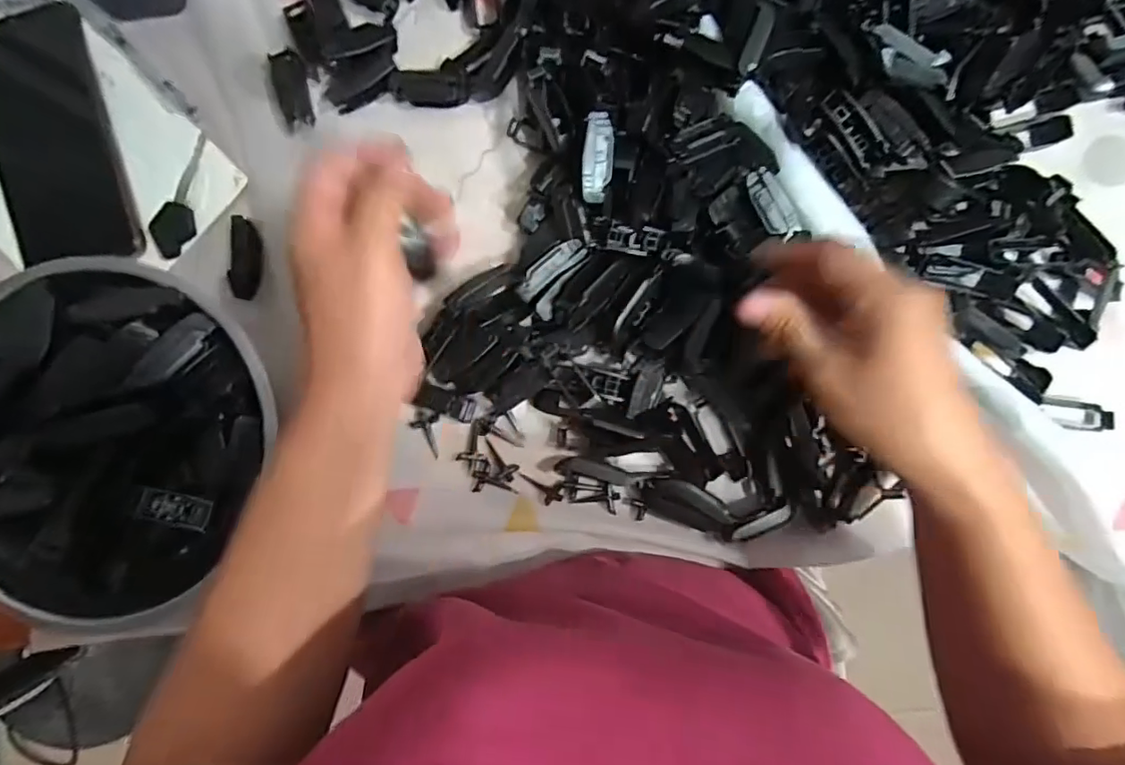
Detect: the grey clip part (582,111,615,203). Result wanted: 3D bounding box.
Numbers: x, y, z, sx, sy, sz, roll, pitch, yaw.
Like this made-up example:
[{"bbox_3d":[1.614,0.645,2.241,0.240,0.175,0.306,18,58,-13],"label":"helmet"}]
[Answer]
[{"bbox_3d":[0.021,-0.131,0.322,0.018,0.004,0.048,4,115,2],"label":"grey clip part"}]

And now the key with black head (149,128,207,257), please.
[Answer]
[{"bbox_3d":[-0.249,-0.122,0.357,0.025,0.008,0.082,11,91,2],"label":"key with black head"}]

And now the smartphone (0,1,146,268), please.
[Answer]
[{"bbox_3d":[-0.331,-0.158,0.358,0.077,0.014,0.158,-15,90,2],"label":"smartphone"}]

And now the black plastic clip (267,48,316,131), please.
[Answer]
[{"bbox_3d":[-0.175,-0.190,0.355,0.021,0.005,0.045,-14,90,2],"label":"black plastic clip"}]

